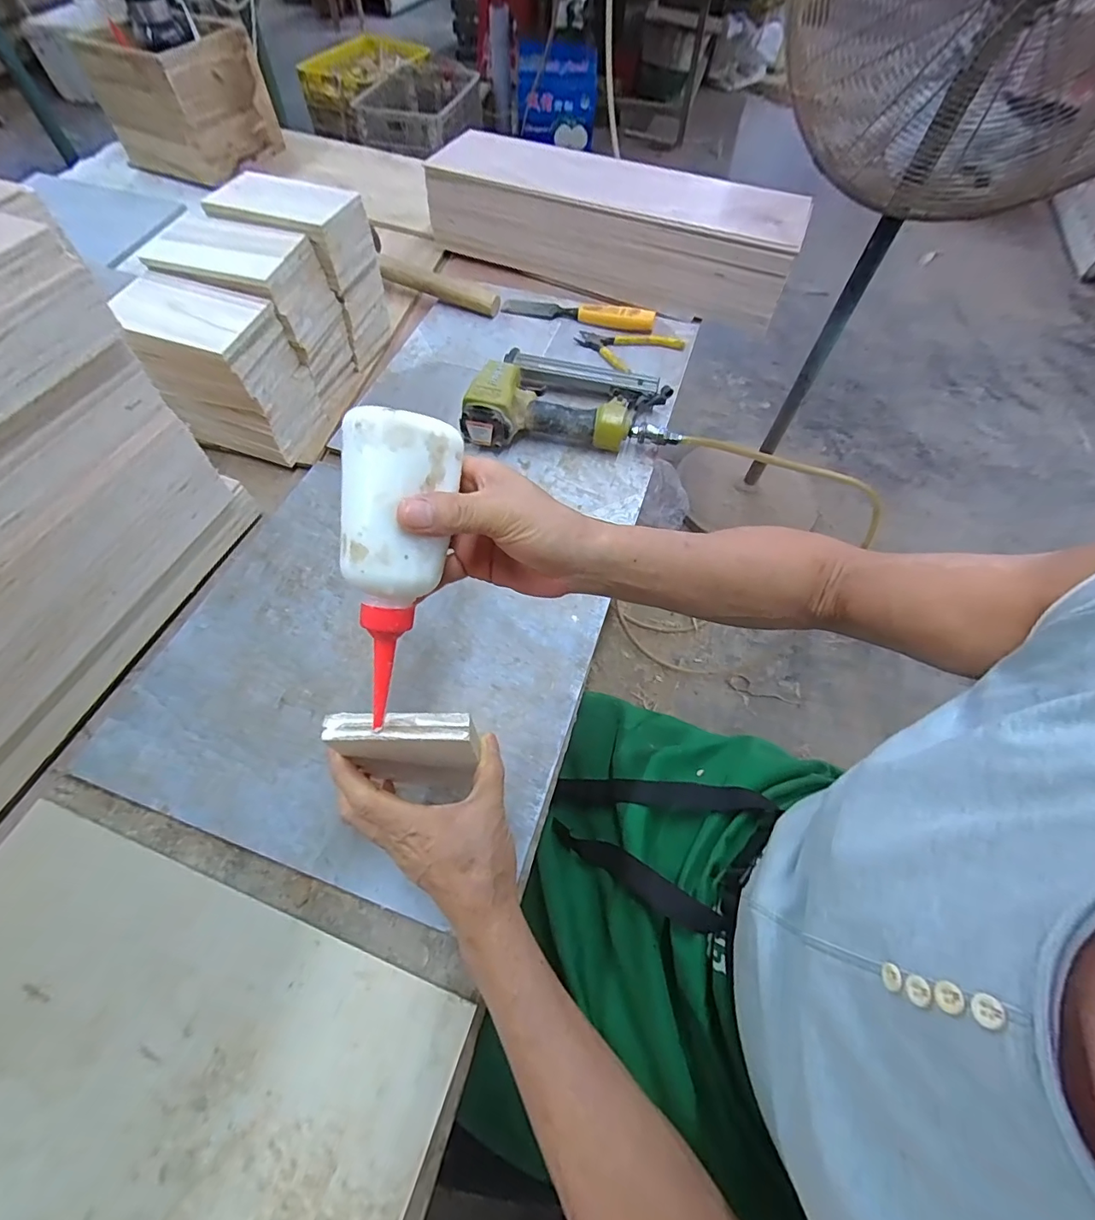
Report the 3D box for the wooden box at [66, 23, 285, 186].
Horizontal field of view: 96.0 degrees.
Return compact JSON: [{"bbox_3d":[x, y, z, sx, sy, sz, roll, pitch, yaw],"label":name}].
[{"bbox_3d":[-0.660,-0.938,0.906,0.227,0.166,0.205,23,62,11],"label":"wooden box"}]

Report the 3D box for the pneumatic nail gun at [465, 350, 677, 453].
[{"bbox_3d":[0.029,-0.272,0.626,0.256,0.062,0.156,3,60,0],"label":"pneumatic nail gun"}]

